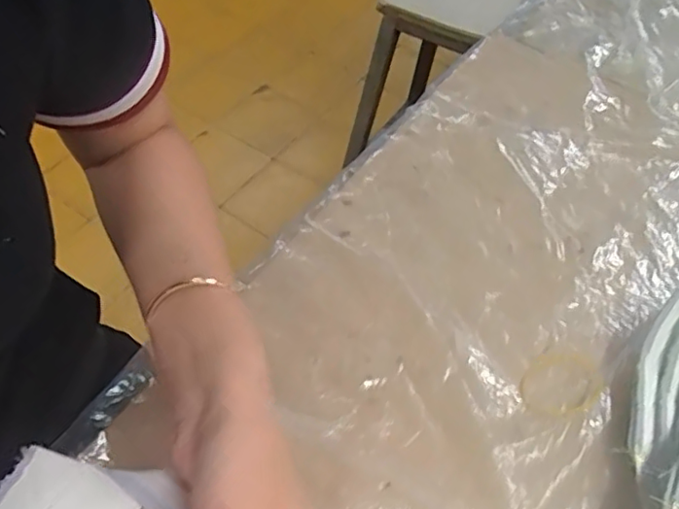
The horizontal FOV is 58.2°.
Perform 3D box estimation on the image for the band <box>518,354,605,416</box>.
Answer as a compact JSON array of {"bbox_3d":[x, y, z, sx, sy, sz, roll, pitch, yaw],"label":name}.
[{"bbox_3d":[0.132,0.077,0.364,0.042,0.004,0.049,26,52,30],"label":"band"}]

